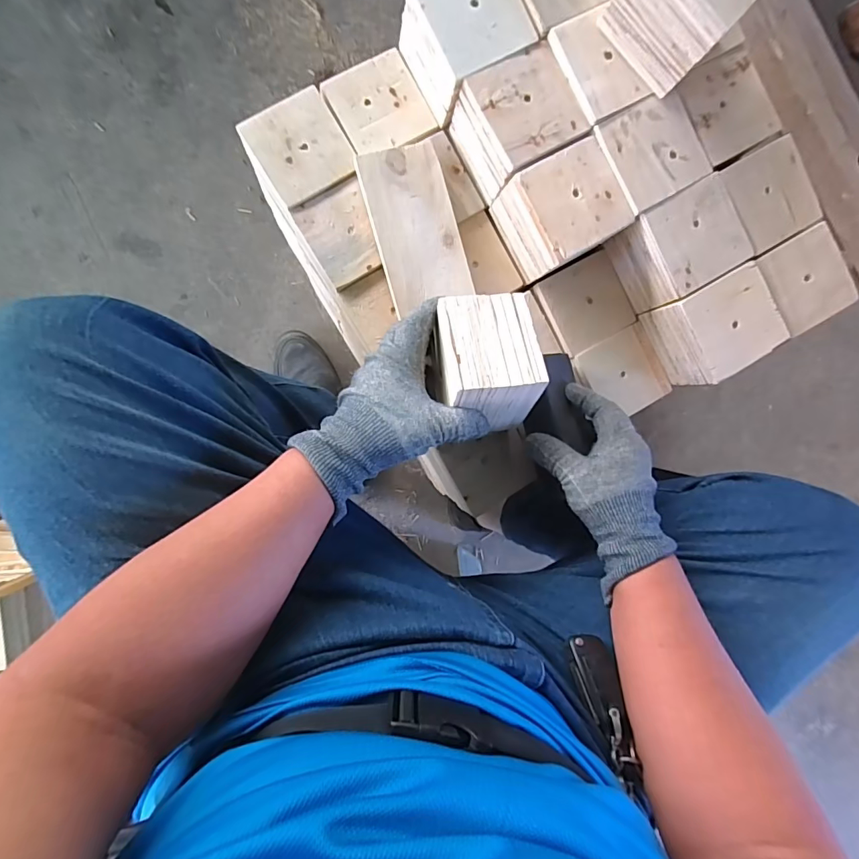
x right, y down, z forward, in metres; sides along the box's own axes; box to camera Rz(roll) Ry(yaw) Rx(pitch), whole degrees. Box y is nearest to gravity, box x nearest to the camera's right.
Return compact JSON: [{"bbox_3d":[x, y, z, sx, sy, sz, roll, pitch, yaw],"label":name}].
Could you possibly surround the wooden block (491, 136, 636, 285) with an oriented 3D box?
[{"bbox_3d":[0.133,-0.217,0.458,0.098,0.067,0.094,-29,96,-5],"label":"wooden block"}]

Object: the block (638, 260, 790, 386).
[{"bbox_3d":[0.302,-0.109,0.486,0.095,0.069,0.091,-29,96,-5],"label":"block"}]

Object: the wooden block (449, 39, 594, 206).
[{"bbox_3d":[0.084,-0.297,0.451,0.101,0.073,0.097,-31,96,-5],"label":"wooden block"}]

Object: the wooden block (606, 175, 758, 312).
[{"bbox_3d":[0.260,-0.190,0.476,0.096,0.066,0.090,-31,96,-5],"label":"wooden block"}]

